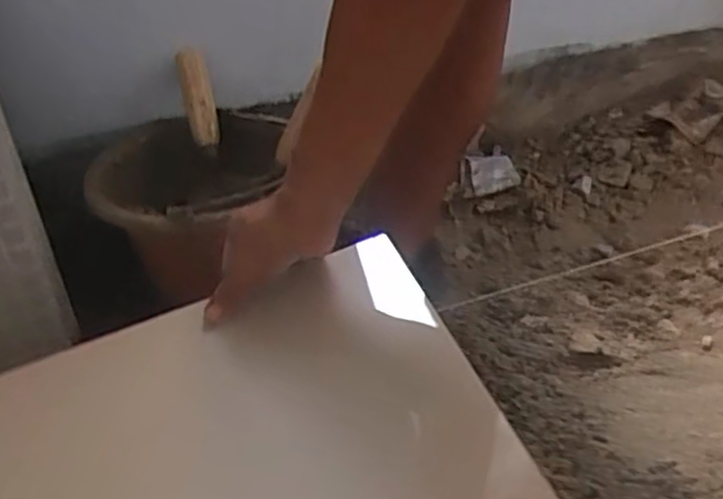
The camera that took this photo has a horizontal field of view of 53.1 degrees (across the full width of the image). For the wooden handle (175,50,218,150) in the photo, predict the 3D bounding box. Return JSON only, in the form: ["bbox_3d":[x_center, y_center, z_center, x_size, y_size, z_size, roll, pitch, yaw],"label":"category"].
[{"bbox_3d":[-0.197,-0.185,0.868,0.033,0.118,0.025,-13,-3,-10],"label":"wooden handle"}]

